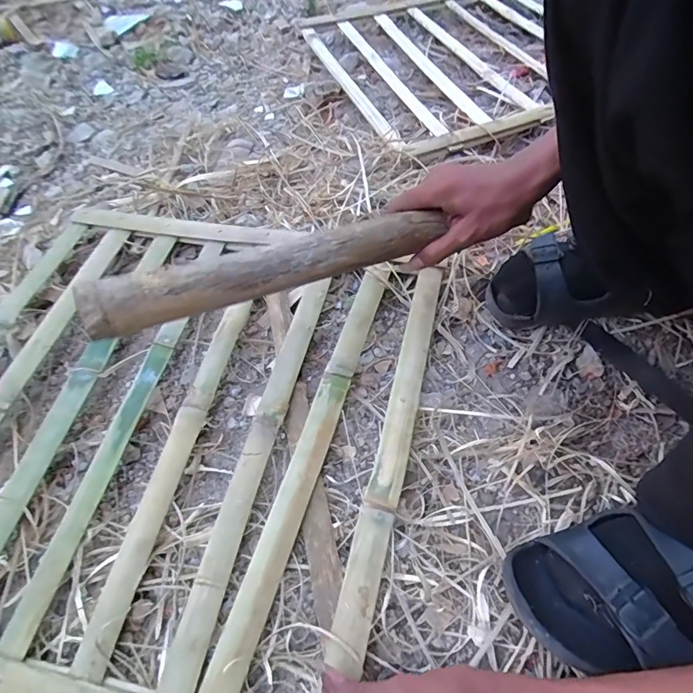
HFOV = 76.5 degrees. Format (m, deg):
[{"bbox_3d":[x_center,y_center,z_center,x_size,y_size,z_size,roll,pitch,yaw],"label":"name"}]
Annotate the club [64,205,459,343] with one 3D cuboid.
[{"bbox_3d":[-0.053,-0.068,0.362,0.298,0.033,0.031,-19,57,-21],"label":"club"}]

